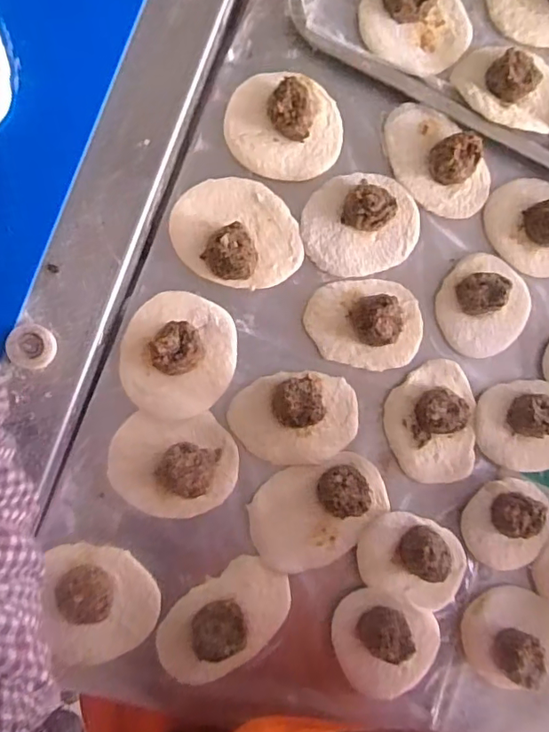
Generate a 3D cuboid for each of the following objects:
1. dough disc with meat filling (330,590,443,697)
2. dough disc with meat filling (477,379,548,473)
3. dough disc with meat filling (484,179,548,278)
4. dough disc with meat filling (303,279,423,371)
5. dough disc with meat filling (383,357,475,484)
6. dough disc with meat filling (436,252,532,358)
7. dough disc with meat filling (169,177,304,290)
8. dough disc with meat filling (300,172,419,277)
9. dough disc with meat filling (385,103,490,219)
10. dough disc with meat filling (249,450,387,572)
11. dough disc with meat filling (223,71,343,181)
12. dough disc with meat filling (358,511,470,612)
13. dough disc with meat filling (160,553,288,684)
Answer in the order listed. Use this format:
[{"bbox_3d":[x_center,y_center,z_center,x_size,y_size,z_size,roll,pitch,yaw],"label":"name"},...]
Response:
[{"bbox_3d":[0.095,0.229,0.432,0.080,0.025,0.092,-38,96,-9],"label":"dough disc with meat filling"},{"bbox_3d":[0.230,0.054,0.471,0.096,0.034,0.079,3,88,-11],"label":"dough disc with meat filling"},{"bbox_3d":[0.244,-0.127,0.473,0.086,0.029,0.091,0,89,-11],"label":"dough disc with meat filling"},{"bbox_3d":[0.080,-0.038,0.439,0.100,0.025,0.075,13,86,-10],"label":"dough disc with meat filling"},{"bbox_3d":[0.142,0.051,0.453,0.083,0.027,0.100,-21,93,-11],"label":"dough disc with meat filling"},{"bbox_3d":[0.188,-0.054,0.463,0.087,0.032,0.084,0,89,-11],"label":"dough disc with meat filling"},{"bbox_3d":[-0.027,-0.109,0.421,0.106,0.024,0.084,11,87,-11],"label":"dough disc with meat filling"},{"bbox_3d":[0.076,-0.122,0.443,0.102,0.030,0.082,-16,92,-11],"label":"dough disc with meat filling"},{"bbox_3d":[0.143,-0.179,0.455,0.110,0.028,0.070,43,82,-7],"label":"dough disc with meat filling"},{"bbox_3d":[0.040,0.121,0.430,0.114,0.024,0.082,-13,91,-11],"label":"dough disc with meat filling"},{"bbox_3d":[0.010,-0.199,0.434,0.097,0.027,0.084,6,88,-11],"label":"dough disc with meat filling"},{"bbox_3d":[0.120,0.163,0.439,0.102,0.024,0.066,25,84,-9],"label":"dough disc with meat filling"},{"bbox_3d":[-0.036,0.200,0.409,0.103,0.031,0.066,-34,95,-10],"label":"dough disc with meat filling"}]

